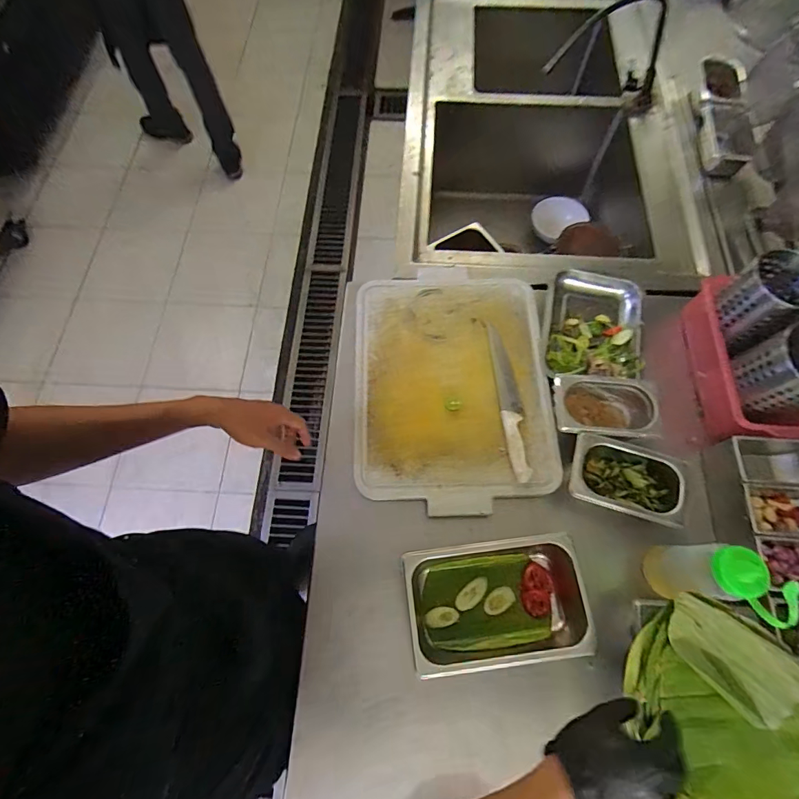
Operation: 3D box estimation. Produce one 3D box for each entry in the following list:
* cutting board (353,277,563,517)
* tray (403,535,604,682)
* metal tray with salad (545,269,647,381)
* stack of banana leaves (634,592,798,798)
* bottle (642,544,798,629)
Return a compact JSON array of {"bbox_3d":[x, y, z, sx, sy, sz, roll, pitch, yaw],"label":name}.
[{"bbox_3d":[0.093,-0.029,0.777,0.345,0.031,0.447,-1,69,0],"label":"cutting board"},{"bbox_3d":[0.140,0.302,0.645,0.250,0.072,0.160,-7,69,-2],"label":"tray"},{"bbox_3d":[0.374,-0.133,0.839,0.183,0.070,0.248,13,69,6],"label":"metal tray with salad"},{"bbox_3d":[0.402,0.386,0.526,0.226,0.035,0.213,36,73,13],"label":"stack of banana leaves"},{"bbox_3d":[0.417,0.241,0.574,0.061,0.211,0.087,3,69,2],"label":"bottle"}]

